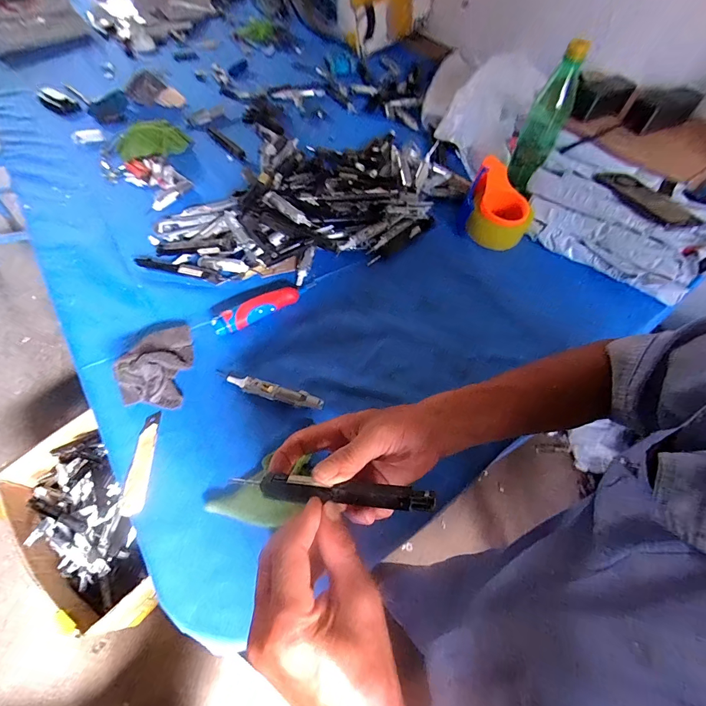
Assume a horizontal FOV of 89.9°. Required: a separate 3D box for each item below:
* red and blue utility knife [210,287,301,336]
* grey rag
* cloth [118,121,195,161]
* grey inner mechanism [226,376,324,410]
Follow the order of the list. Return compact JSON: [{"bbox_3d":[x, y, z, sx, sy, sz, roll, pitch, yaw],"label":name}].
[{"bbox_3d":[-0.137,-0.061,0.509,0.125,0.028,0.025,-28,63,-16],"label":"red and blue utility knife"},{"bbox_3d":[-0.253,0.007,0.460,0.070,0.040,0.120,-1,59,-1],"label":"grey rag"},{"bbox_3d":[-0.413,-0.437,0.730,0.143,0.040,0.086,-27,63,-15],"label":"cloth"},{"bbox_3d":[-0.100,0.049,0.448,0.131,0.017,0.020,17,60,10],"label":"grey inner mechanism"}]

